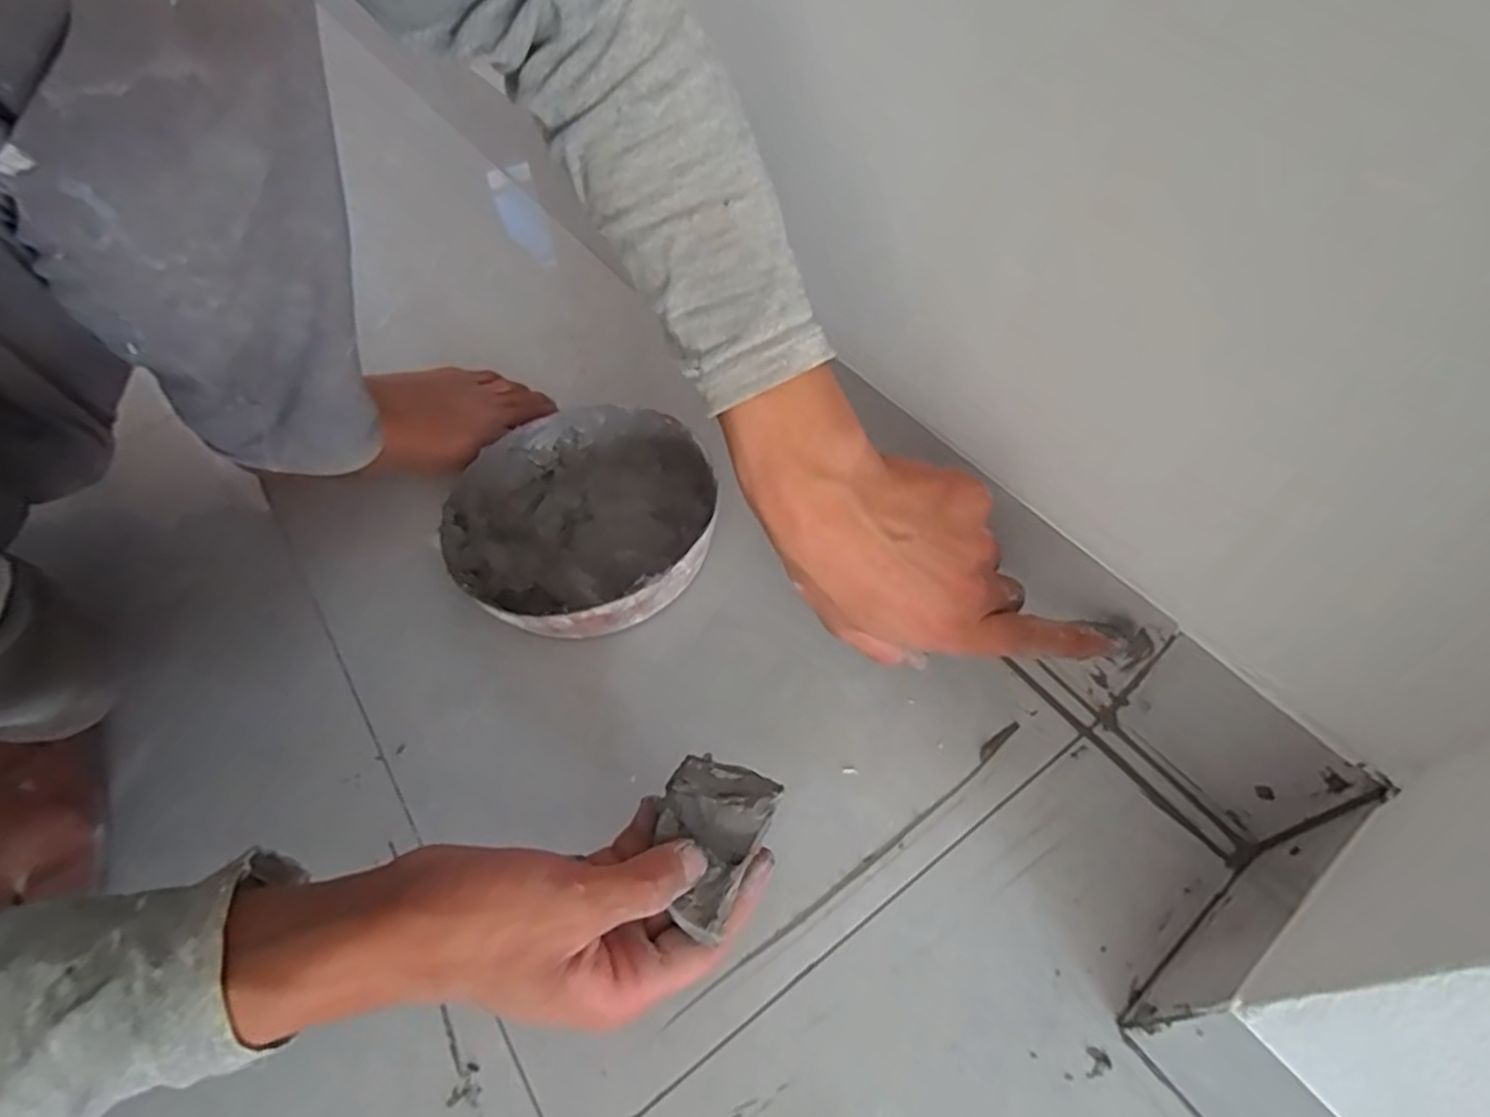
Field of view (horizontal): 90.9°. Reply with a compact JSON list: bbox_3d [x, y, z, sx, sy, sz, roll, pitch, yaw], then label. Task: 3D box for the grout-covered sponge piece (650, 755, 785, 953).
[{"bbox_3d":[-0.018,0.118,0.312,0.047,0.012,0.067,17,58,15],"label":"grout-covered sponge piece"}]

